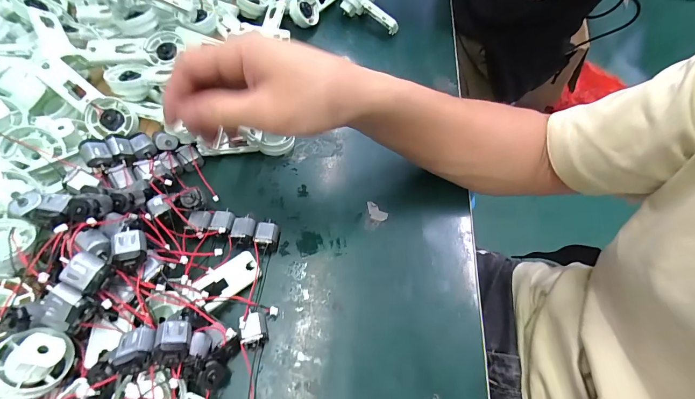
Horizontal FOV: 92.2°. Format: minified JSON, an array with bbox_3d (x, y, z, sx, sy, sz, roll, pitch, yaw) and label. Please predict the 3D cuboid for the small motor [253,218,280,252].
[{"bbox_3d":[-0.069,0.032,0.287,0.020,0.016,0.026,3,59,-2],"label":"small motor"}]

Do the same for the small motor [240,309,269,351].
[{"bbox_3d":[-0.068,0.097,0.248,0.018,0.017,0.026,-8,61,-9],"label":"small motor"}]

